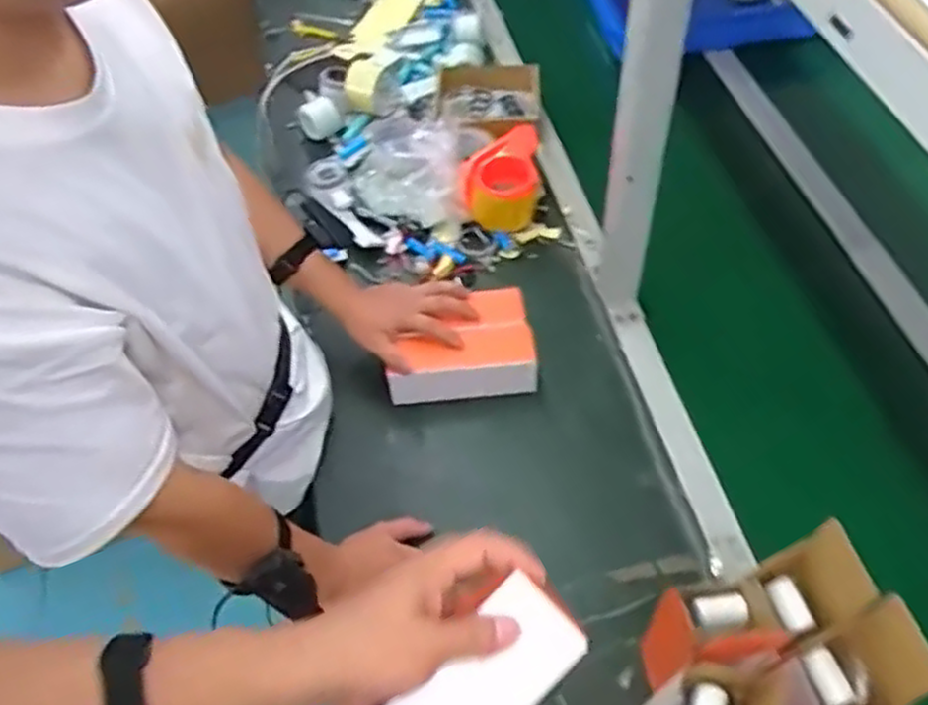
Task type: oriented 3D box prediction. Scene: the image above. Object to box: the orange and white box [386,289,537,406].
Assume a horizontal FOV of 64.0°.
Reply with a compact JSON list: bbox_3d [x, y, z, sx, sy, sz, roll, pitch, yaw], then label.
[{"bbox_3d":[-0.007,-0.009,0.915,0.175,0.066,0.121,-9,55,-1],"label":"orange and white box"}]

